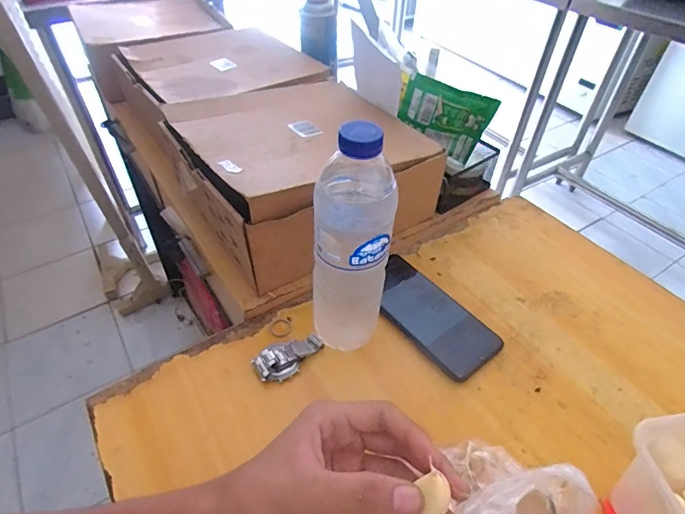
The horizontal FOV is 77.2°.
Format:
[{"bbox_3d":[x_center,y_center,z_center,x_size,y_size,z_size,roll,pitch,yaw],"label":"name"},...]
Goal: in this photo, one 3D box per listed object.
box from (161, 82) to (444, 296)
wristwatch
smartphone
[{"bbox_3d":[-0.057,-0.116,0.536,0.261,0.115,0.257,-27,51,-26],"label":"box"},{"bbox_3d":[-0.053,0.094,0.417,0.036,0.022,0.066,33,53,28],"label":"wristwatch"},{"bbox_3d":[0.092,0.061,0.455,0.147,0.009,0.077,40,53,24],"label":"smartphone"}]

